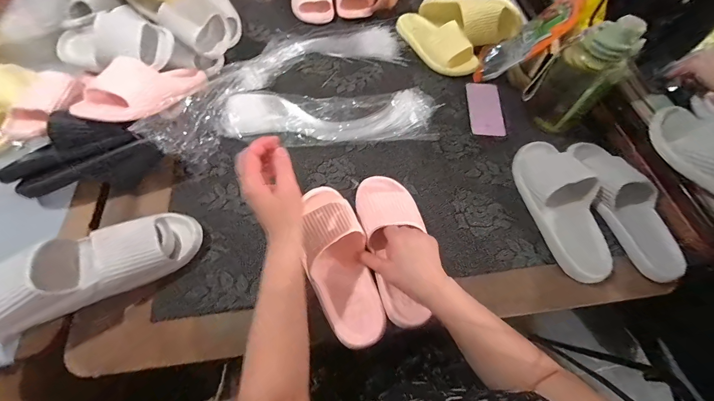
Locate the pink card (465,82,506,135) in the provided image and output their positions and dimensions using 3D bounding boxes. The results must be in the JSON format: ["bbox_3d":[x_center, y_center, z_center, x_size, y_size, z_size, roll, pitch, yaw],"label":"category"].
[{"bbox_3d":[0.284,-0.202,0.674,0.071,0.007,0.150,2,62,3],"label":"pink card"}]

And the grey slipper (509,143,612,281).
[{"bbox_3d":[0.370,0.004,0.542,0.108,0.064,0.261,-8,63,-5],"label":"grey slipper"}]

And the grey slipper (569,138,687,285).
[{"bbox_3d":[0.482,-0.002,0.540,0.107,0.070,0.276,-7,63,-5],"label":"grey slipper"}]

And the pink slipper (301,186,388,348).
[{"bbox_3d":[-0.028,0.090,0.482,0.095,0.060,0.258,-15,71,-9],"label":"pink slipper"}]

